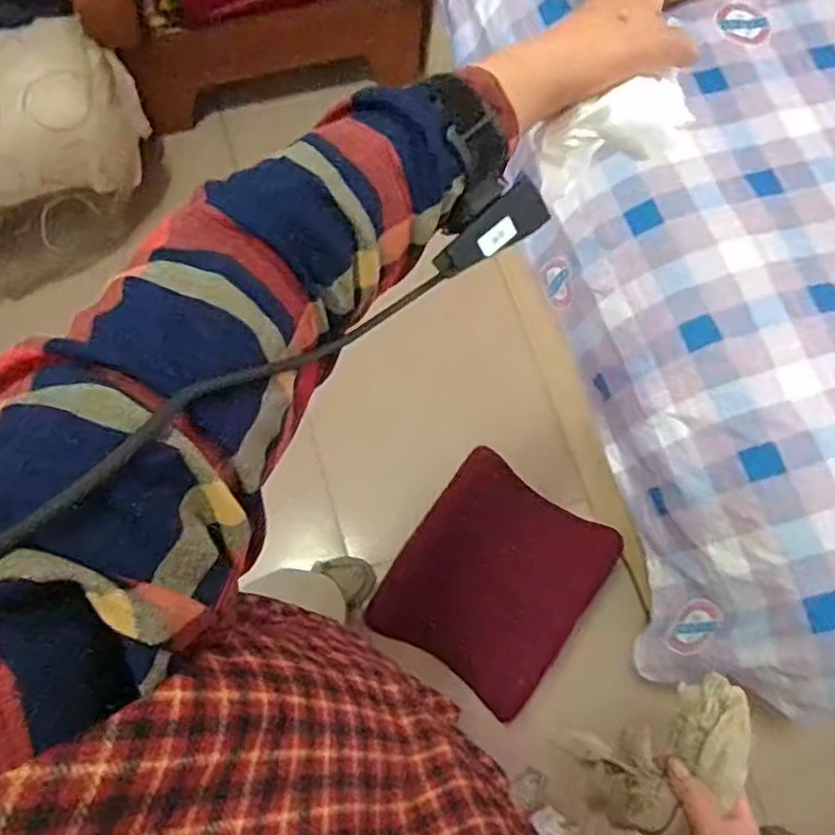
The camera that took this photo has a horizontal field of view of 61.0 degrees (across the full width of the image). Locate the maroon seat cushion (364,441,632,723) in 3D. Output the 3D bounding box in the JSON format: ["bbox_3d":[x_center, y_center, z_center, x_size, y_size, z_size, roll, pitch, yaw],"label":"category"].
[{"bbox_3d":[0.122,0.259,1.133,0.288,0.044,0.324,34,76,7],"label":"maroon seat cushion"}]

